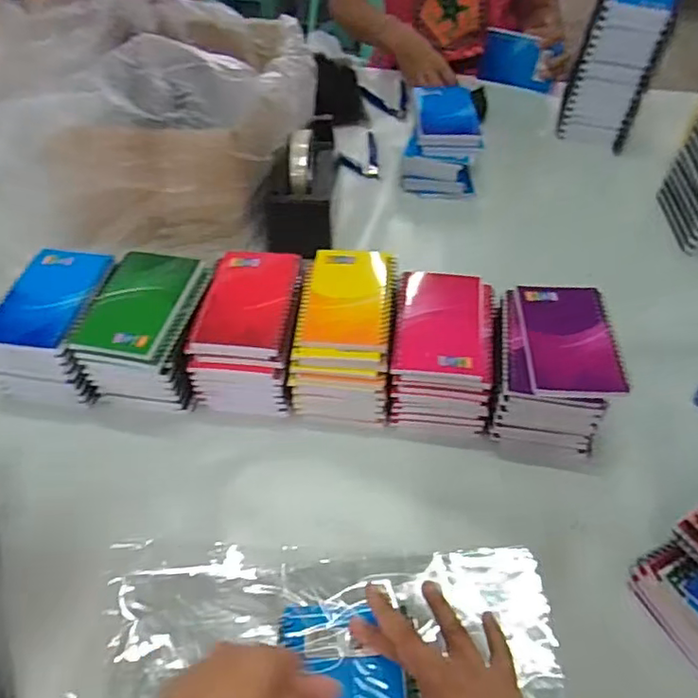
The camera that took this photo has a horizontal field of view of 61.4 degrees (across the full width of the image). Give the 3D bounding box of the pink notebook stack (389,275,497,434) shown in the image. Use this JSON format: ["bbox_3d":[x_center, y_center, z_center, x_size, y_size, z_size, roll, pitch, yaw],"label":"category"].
[{"bbox_3d":[0.090,0.001,0.577,0.094,0.084,0.138,7,51,4],"label":"pink notebook stack"}]

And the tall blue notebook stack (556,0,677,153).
[{"bbox_3d":[0.385,-0.421,0.851,0.107,0.188,0.149,18,52,13],"label":"tall blue notebook stack"}]

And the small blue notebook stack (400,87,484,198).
[{"bbox_3d":[0.124,-0.291,0.816,0.101,0.081,0.153,2,50,0],"label":"small blue notebook stack"}]

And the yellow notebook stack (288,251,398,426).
[{"bbox_3d":[-0.004,-0.013,0.589,0.089,0.086,0.154,5,50,2],"label":"yellow notebook stack"}]

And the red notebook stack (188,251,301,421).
[{"bbox_3d":[-0.096,-0.020,0.591,0.091,0.087,0.146,6,51,4],"label":"red notebook stack"}]

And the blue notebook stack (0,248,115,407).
[{"bbox_3d":[-0.287,-0.022,0.591,0.097,0.080,0.138,9,51,6],"label":"blue notebook stack"}]

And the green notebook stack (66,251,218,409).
[{"bbox_3d":[-0.193,-0.022,0.585,0.100,0.086,0.145,4,50,2],"label":"green notebook stack"}]

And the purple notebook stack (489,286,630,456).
[{"bbox_3d":[0.186,0.017,0.554,0.105,0.094,0.139,6,51,4],"label":"purple notebook stack"}]

